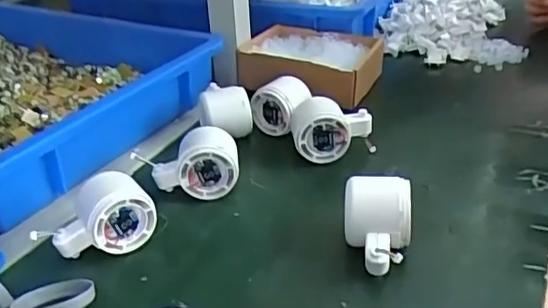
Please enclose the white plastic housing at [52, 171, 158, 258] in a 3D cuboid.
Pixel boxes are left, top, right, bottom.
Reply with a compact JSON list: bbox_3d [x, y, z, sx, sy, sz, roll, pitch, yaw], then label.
[{"bbox_3d":[-0.149,0.057,0.503,0.082,0.060,0.047,-16,31,-19],"label":"white plastic housing"}]

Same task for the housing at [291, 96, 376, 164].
[{"bbox_3d":[0.064,-0.025,0.625,0.085,0.064,0.053,-4,29,1],"label":"housing"}]

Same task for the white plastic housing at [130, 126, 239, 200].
[{"bbox_3d":[-0.085,0.013,0.573,0.101,0.062,0.048,-5,29,-1],"label":"white plastic housing"}]

